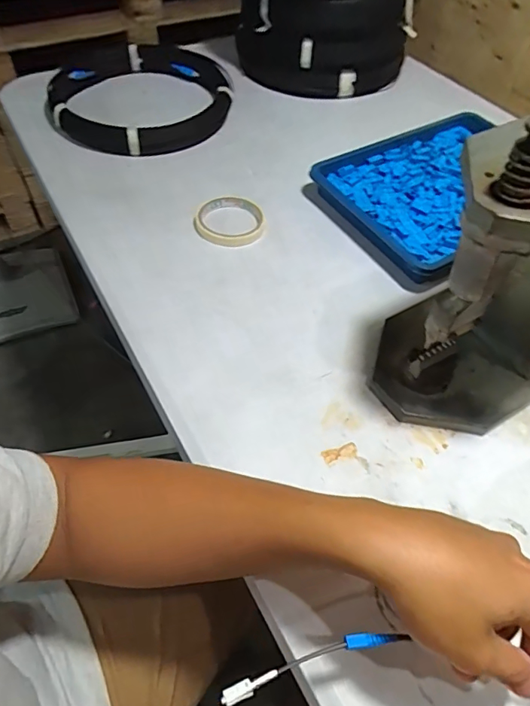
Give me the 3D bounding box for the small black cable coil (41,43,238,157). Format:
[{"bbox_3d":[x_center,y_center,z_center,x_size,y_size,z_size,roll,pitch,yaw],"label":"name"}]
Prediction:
[{"bbox_3d":[-0.195,-0.407,0.753,0.293,0.068,0.233,-15,58,-11],"label":"small black cable coil"}]

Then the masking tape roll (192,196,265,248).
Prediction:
[{"bbox_3d":[-0.044,-0.175,0.622,0.091,0.021,0.091,1,53,-1],"label":"masking tape roll"}]

